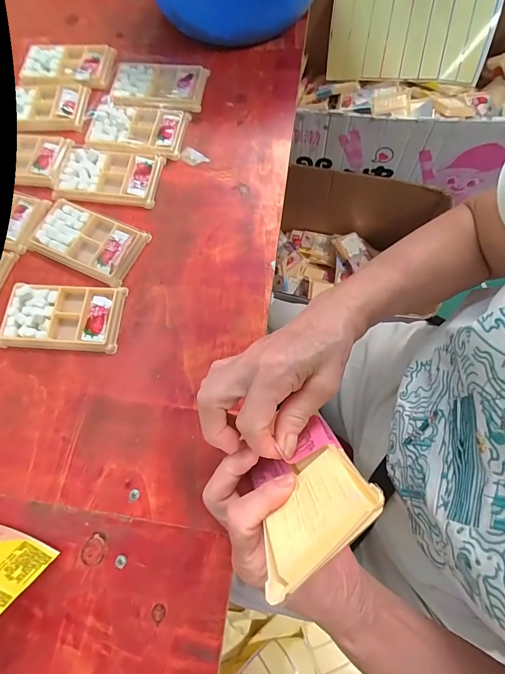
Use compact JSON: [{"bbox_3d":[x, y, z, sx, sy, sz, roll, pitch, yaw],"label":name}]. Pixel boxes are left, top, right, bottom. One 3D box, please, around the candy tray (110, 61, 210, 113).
[{"bbox_3d":[-0.135,-0.364,0.504,0.134,0.011,0.086,8,73,6],"label":"candy tray"}]

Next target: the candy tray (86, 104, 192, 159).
[{"bbox_3d":[-0.160,-0.286,0.481,0.132,0.012,0.079,6,73,5],"label":"candy tray"}]

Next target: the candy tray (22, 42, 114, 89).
[{"bbox_3d":[-0.281,-0.409,0.530,0.142,0.017,0.080,10,73,7],"label":"candy tray"}]

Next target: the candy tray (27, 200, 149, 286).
[{"bbox_3d":[-0.206,-0.121,0.431,0.140,0.013,0.076,22,75,10],"label":"candy tray"}]

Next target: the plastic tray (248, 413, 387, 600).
[{"bbox_3d":[0.031,0.094,0.213,0.013,0.091,0.073,41,95,-14],"label":"plastic tray"}]

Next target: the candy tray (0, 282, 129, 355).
[{"bbox_3d":[-0.217,-0.026,0.401,0.131,0.014,0.079,3,73,5],"label":"candy tray"}]

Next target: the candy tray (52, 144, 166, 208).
[{"bbox_3d":[-0.190,-0.212,0.459,0.137,0.010,0.077,8,73,6],"label":"candy tray"}]

